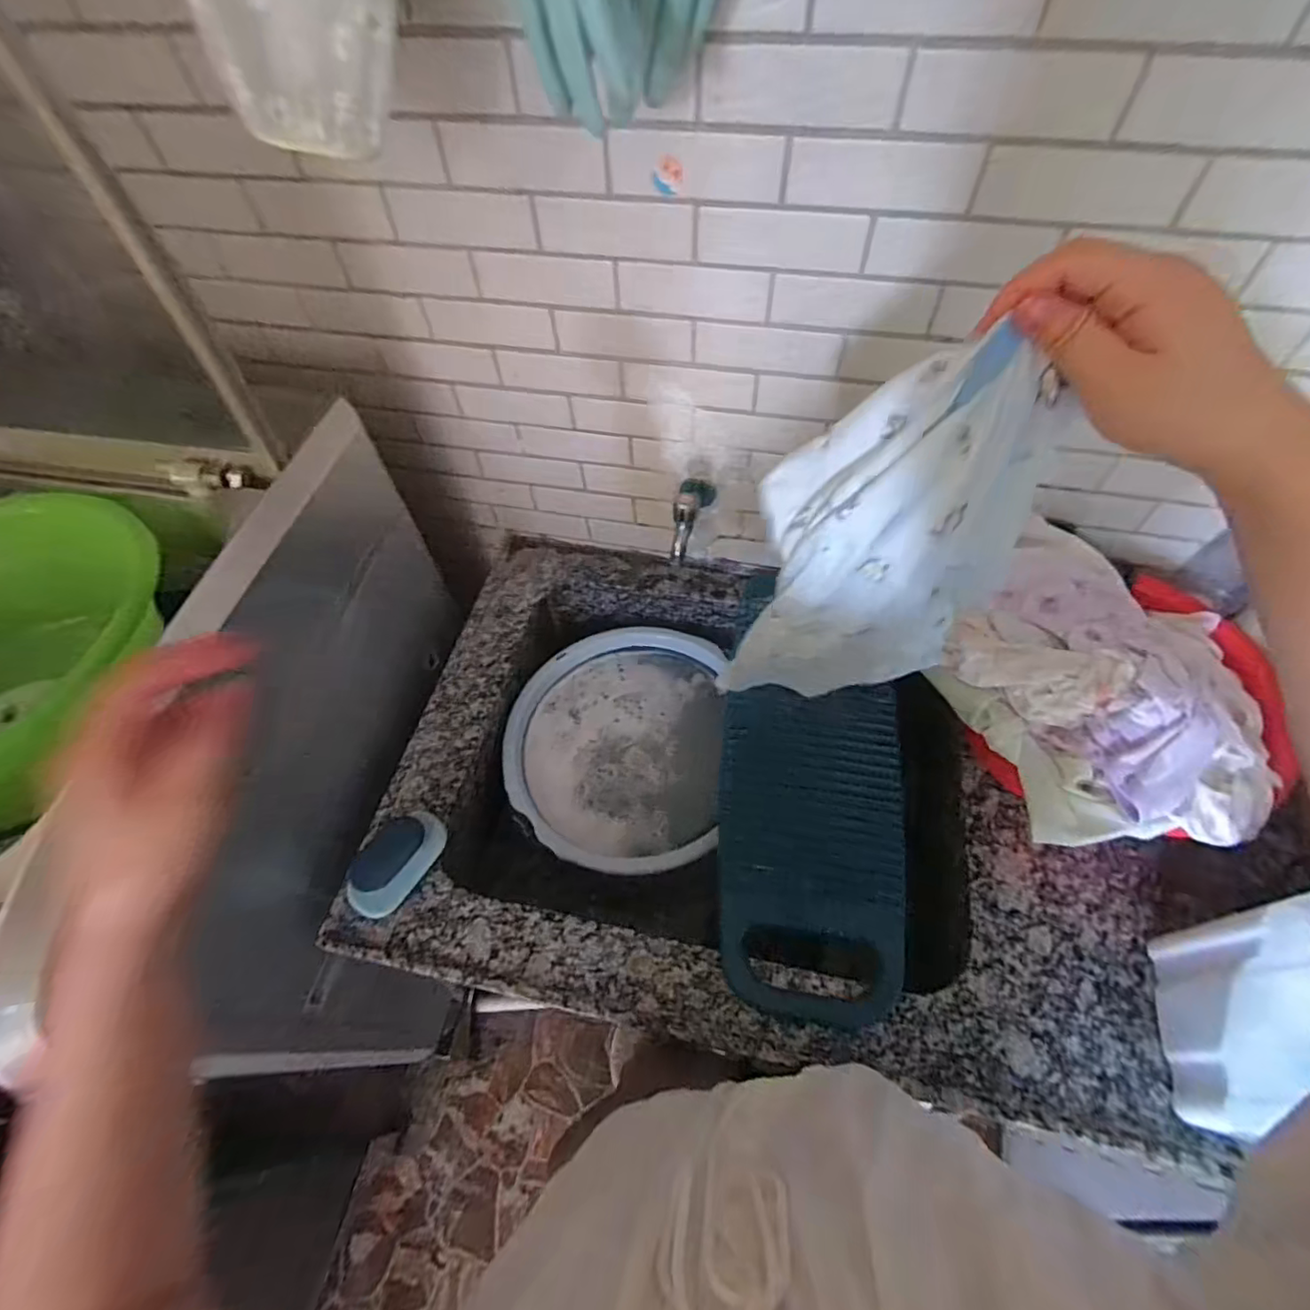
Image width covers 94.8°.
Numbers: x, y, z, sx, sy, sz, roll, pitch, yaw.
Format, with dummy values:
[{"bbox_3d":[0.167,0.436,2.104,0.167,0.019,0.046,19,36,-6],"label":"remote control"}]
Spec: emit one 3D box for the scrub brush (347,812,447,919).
[{"bbox_3d":[-0.283,0.225,0.661,0.063,0.047,0.111,30,63,19],"label":"scrub brush"}]

